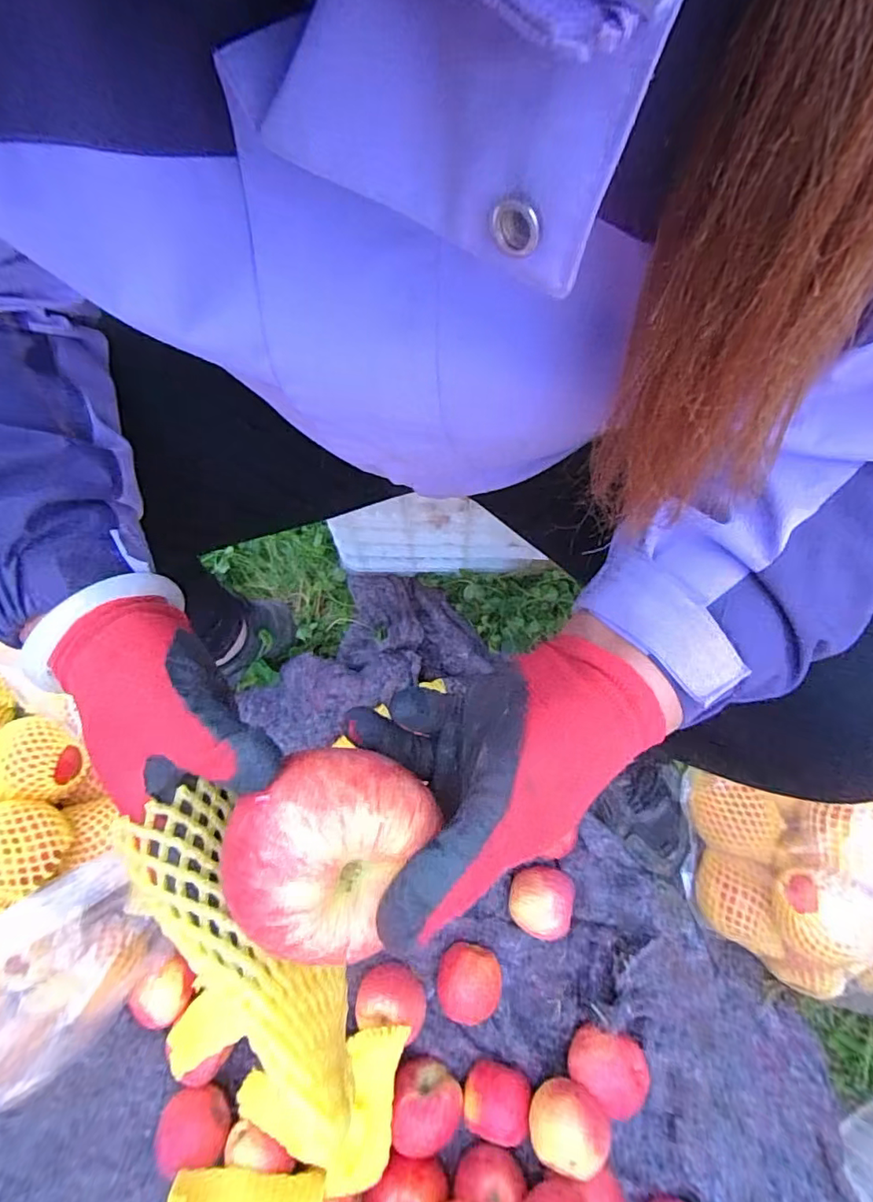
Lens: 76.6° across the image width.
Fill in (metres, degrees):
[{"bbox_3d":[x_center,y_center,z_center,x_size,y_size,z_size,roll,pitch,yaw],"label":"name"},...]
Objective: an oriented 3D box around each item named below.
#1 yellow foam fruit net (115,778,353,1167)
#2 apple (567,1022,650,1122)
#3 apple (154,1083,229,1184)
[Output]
[{"bbox_3d":[-0.074,0.141,0.232,0.047,0.045,0.140,-38,72,-14],"label":"yellow foam fruit net"},{"bbox_3d":[0.197,0.531,0.633,0.083,0.063,0.073,33,73,9],"label":"apple"},{"bbox_3d":[-0.271,0.581,0.614,0.078,0.065,0.061,-2,71,-3],"label":"apple"}]

